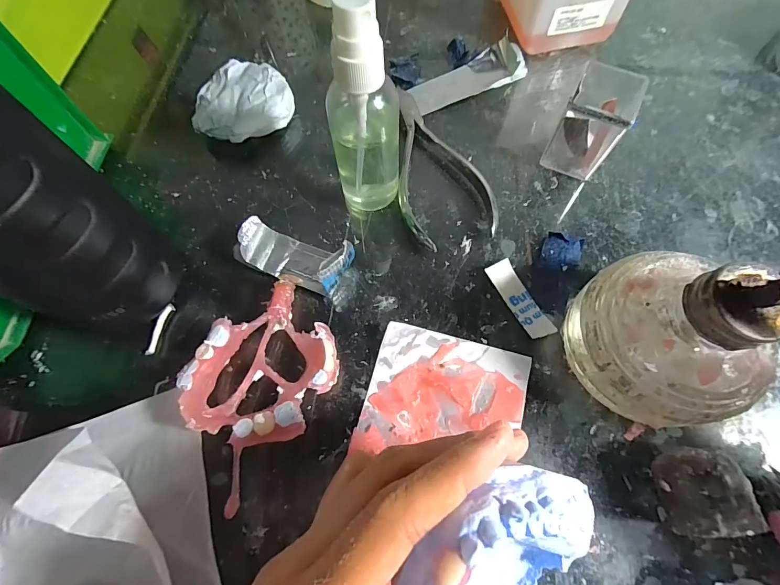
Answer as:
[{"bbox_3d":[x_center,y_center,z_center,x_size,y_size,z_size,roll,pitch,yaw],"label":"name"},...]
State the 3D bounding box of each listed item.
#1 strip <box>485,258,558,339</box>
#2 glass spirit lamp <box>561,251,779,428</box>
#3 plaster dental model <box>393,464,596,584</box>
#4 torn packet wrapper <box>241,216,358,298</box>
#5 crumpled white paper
[{"bbox_3d":[0.071,0.003,0.208,0.015,0.005,0.047,-26,69,-9],"label":"strip"},{"bbox_3d":[0.118,0.019,0.161,0.072,0.077,0.075,-22,69,-7],"label":"glass spirit lamp"},{"bbox_3d":[0.031,0.083,0.114,0.061,0.026,0.067,40,69,-17],"label":"plaster dental model"},{"bbox_3d":[-0.054,-0.022,0.211,0.064,0.026,0.027,23,70,11],"label":"torn packet wrapper"},{"bbox_3d":[-0.099,-0.125,0.255,0.062,0.026,0.055,-29,70,-10],"label":"crumpled white paper"}]

